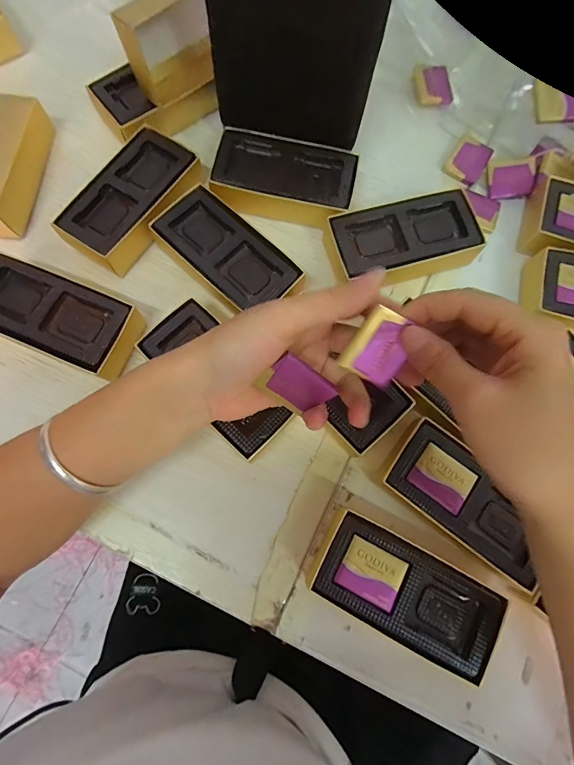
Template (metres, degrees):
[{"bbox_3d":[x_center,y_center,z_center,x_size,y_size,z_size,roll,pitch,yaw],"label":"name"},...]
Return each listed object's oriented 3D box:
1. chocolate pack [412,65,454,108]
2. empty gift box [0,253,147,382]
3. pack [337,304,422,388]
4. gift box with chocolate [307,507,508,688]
[{"bbox_3d":[0.136,-0.277,0.364,0.036,0.008,0.040,0,76,-3],"label":"chocolate pack"},{"bbox_3d":[-0.166,-0.046,0.293,0.124,0.031,0.056,23,76,3],"label":"empty gift box"},{"bbox_3d":[0.051,-0.018,0.211,0.032,0.004,0.037,29,111,-13],"label":"pack"},{"bbox_3d":[0.074,0.133,0.257,0.115,0.034,0.054,29,76,5],"label":"gift box with chocolate"}]

